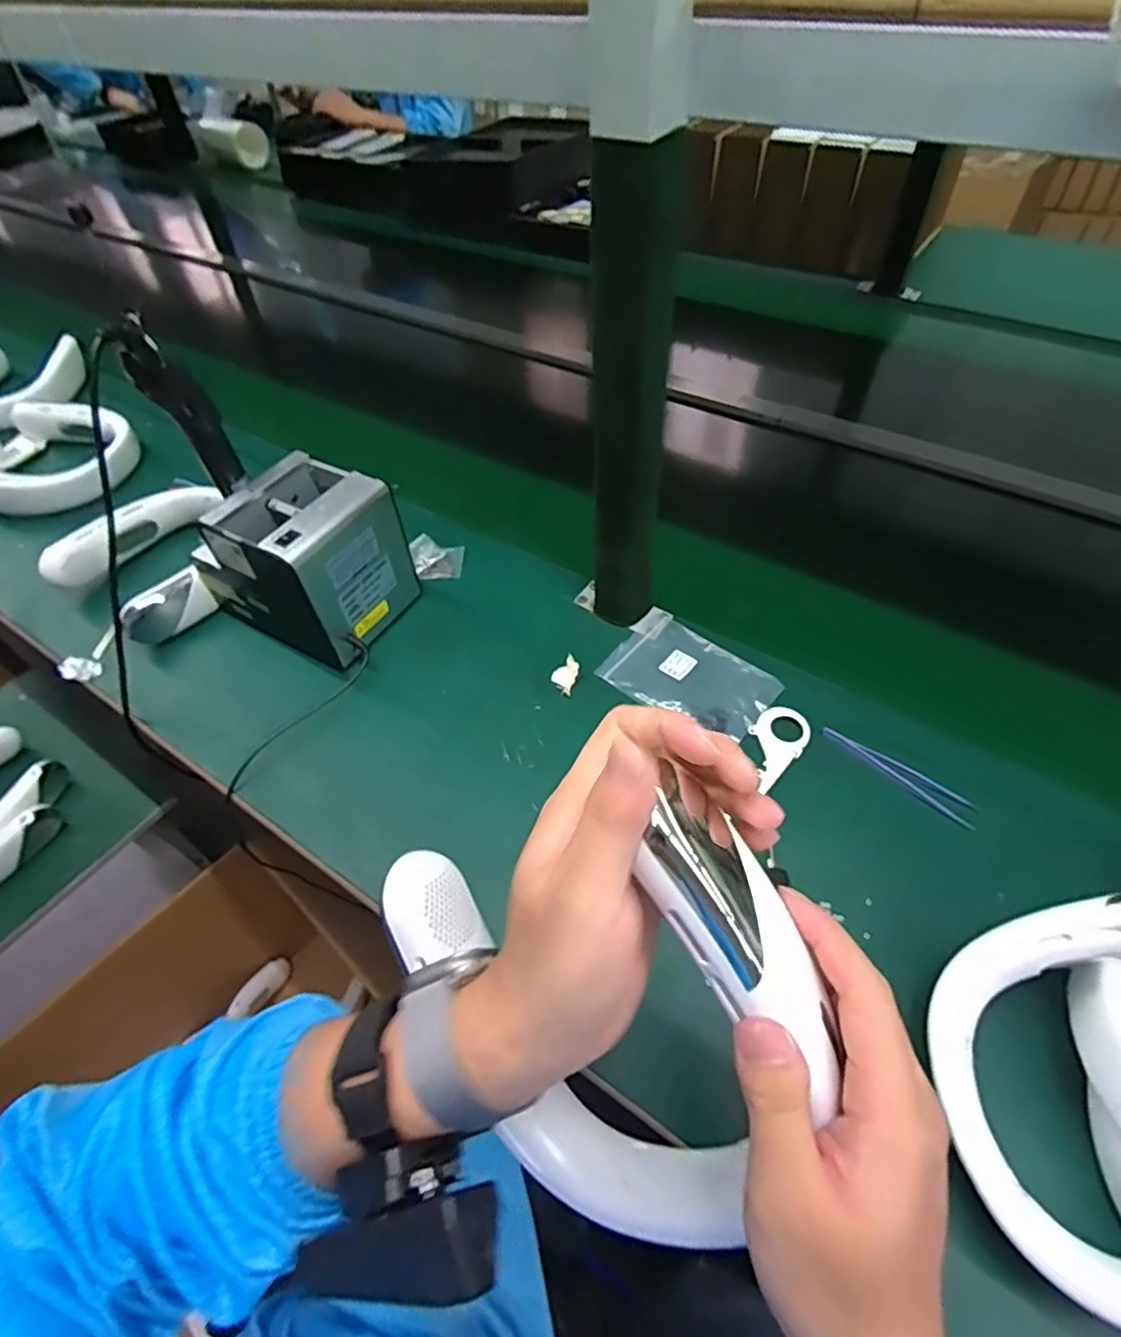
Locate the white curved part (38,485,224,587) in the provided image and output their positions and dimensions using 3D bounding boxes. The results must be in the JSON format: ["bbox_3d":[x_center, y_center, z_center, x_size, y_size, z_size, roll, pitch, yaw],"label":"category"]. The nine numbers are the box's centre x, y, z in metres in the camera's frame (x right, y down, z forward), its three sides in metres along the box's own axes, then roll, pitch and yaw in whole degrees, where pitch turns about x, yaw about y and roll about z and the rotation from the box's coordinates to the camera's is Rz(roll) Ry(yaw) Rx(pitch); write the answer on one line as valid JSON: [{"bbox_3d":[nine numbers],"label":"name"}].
[{"bbox_3d":[-0.498,-0.159,0.756,0.035,0.073,0.202,26,58,22],"label":"white curved part"}]

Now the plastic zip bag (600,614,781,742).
[{"bbox_3d":[0.122,0.009,0.609,0.146,0.008,0.097,34,66,27],"label":"plastic zip bag"}]

